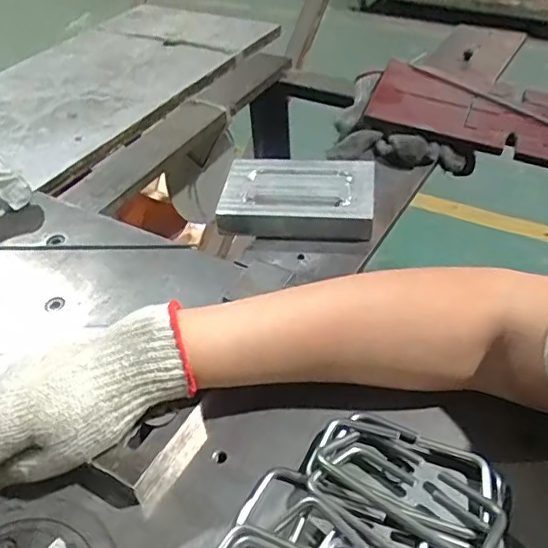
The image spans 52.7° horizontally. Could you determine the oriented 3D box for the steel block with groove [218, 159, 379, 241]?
[{"bbox_3d":[0.022,-0.074,0.523,0.138,0.030,0.098,2,43,10],"label":"steel block with groove"}]

